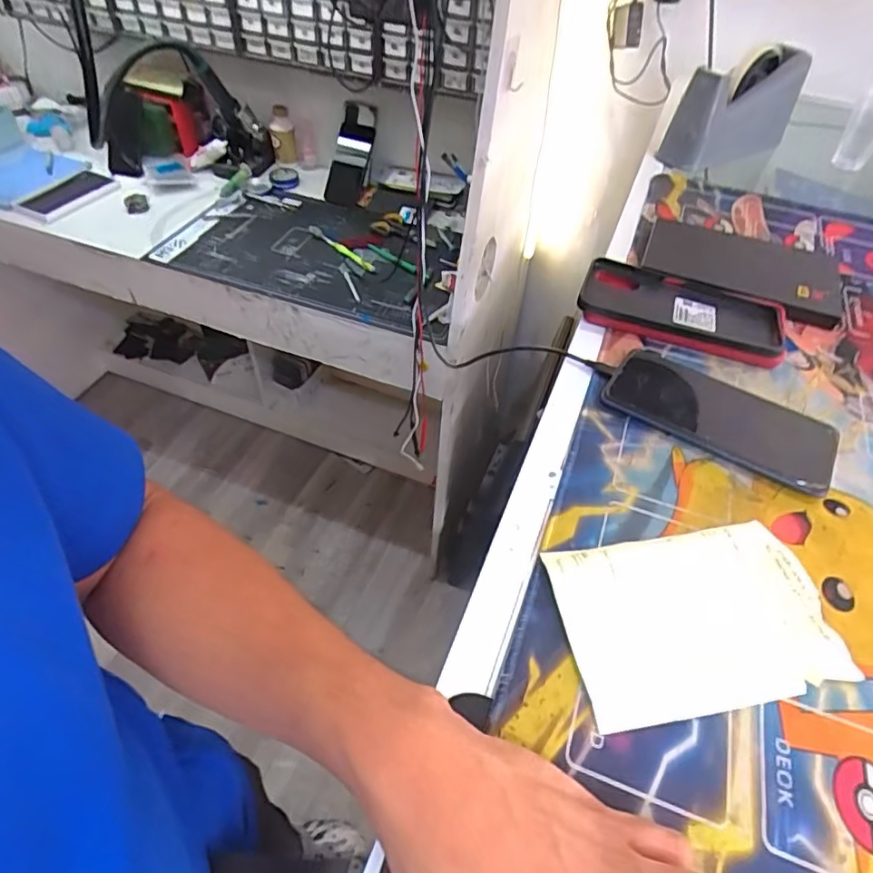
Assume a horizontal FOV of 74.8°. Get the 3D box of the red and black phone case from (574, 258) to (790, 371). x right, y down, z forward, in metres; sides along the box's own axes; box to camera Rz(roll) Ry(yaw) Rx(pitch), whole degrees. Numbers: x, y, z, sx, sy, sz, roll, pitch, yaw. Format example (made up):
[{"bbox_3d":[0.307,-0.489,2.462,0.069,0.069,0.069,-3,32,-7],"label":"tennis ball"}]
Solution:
[{"bbox_3d":[0.214,-0.112,0.499,0.171,0.021,0.078,16,51,11],"label":"red and black phone case"}]

